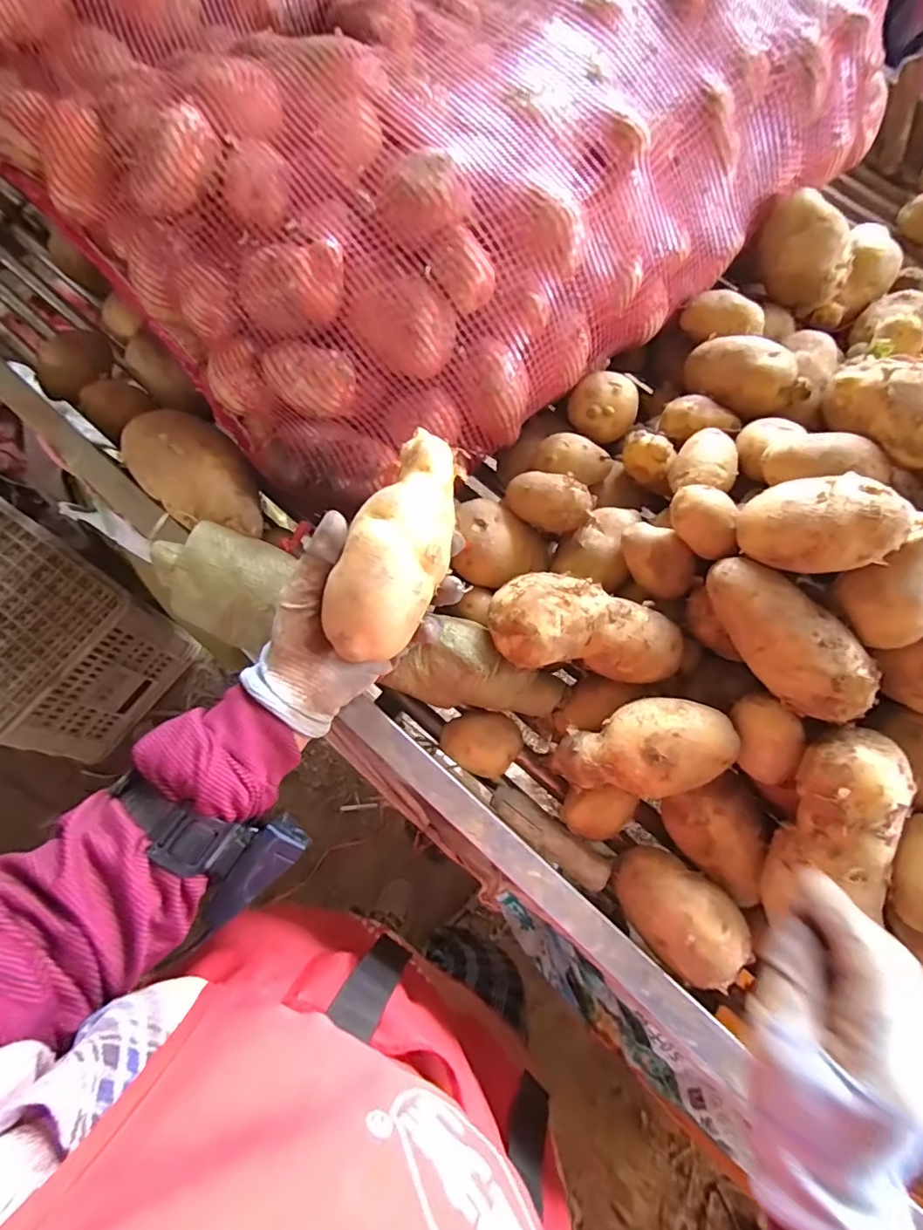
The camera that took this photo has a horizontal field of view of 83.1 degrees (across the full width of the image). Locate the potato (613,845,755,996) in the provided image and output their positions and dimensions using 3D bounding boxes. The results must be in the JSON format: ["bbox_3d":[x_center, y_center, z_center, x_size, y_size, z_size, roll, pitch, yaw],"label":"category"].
[{"bbox_3d":[0.158,0.215,0.379,0.095,0.043,0.062,36,90,37],"label":"potato"}]

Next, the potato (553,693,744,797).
[{"bbox_3d":[0.133,0.099,0.381,0.120,0.056,0.065,-30,71,26],"label":"potato"}]

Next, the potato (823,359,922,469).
[{"bbox_3d":[0.289,-0.137,0.346,0.040,0.046,0.084,-35,76,-11],"label":"potato"}]

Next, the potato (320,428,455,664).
[{"bbox_3d":[-0.039,-0.044,0.332,0.056,0.042,0.147,19,77,5],"label":"potato"}]

